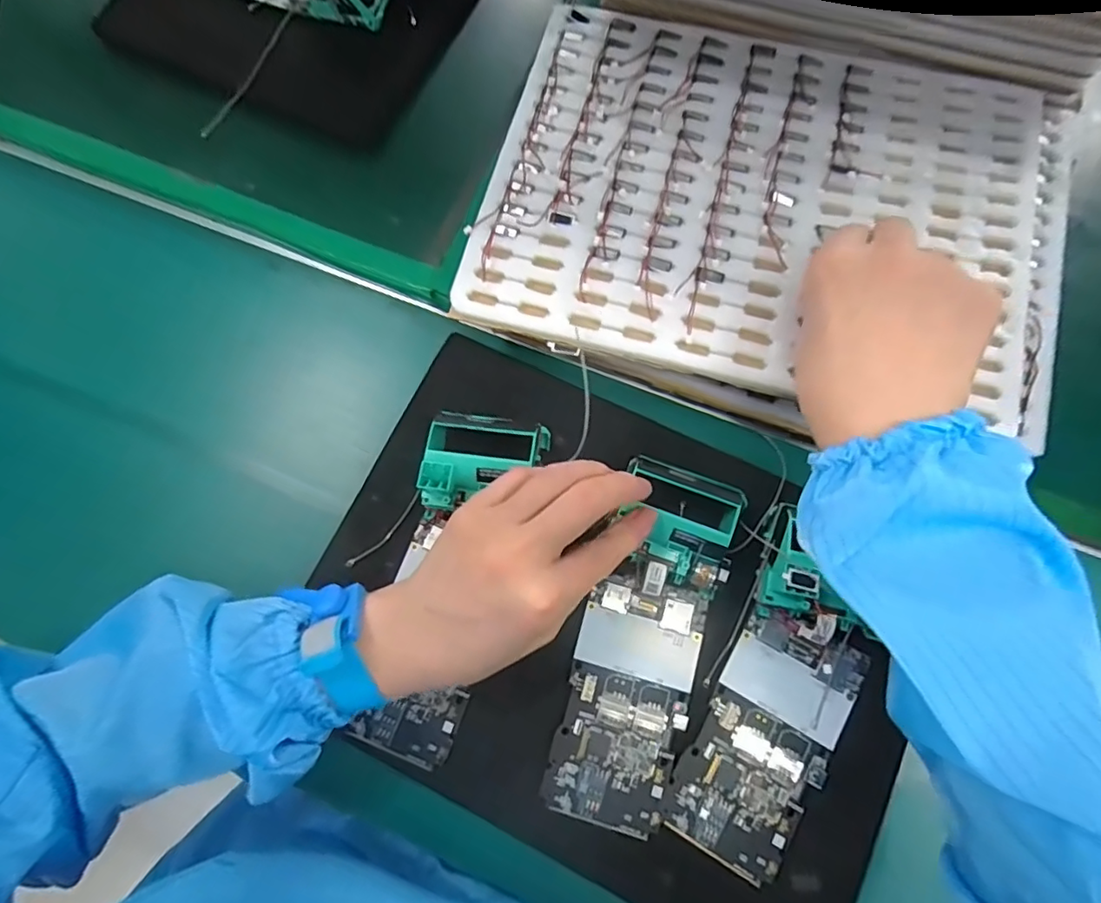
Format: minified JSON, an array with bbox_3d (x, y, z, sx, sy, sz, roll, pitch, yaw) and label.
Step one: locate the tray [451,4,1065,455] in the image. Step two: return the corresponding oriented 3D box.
[{"bbox_3d":[0.133,-0.146,0.335,0.330,0.015,0.227,14,81,4],"label":"tray"}]

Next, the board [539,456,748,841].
[{"bbox_3d":[0.052,0.106,0.315,0.066,0.024,0.194,18,87,5],"label":"board"}]

